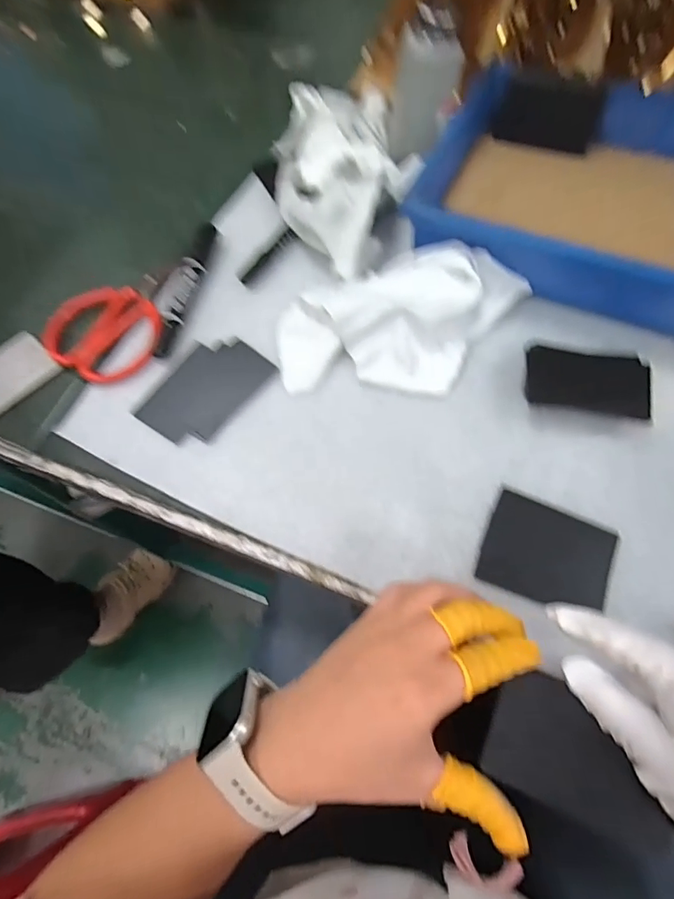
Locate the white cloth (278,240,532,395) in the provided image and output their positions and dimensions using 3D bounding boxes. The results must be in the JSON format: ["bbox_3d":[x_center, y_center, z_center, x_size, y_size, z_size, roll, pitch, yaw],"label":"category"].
[{"bbox_3d":[0.053,-0.109,0.387,0.204,0.040,0.118,0,68,3],"label":"white cloth"}]

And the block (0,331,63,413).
[{"bbox_3d":[-0.289,-0.062,0.401,0.051,0.008,0.085,40,75,16],"label":"block"}]

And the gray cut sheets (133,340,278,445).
[{"bbox_3d":[-0.109,-0.050,0.395,0.073,0.005,0.104,33,70,19],"label":"gray cut sheets"}]

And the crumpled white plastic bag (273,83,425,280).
[{"bbox_3d":[0.006,-0.267,0.449,0.128,0.053,0.228,-9,67,-1],"label":"crumpled white plastic bag"}]

